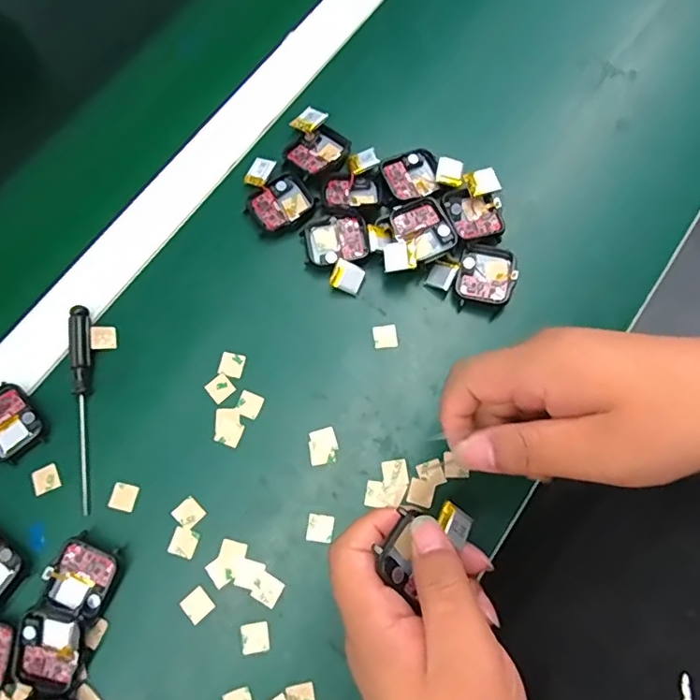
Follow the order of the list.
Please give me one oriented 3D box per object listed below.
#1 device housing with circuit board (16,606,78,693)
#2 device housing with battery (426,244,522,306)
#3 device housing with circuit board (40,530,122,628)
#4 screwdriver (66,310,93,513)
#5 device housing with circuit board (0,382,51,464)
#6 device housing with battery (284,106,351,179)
[{"bbox_3d":[-0.170,0.168,0.295,0.033,0.009,0.042,4,74,1],"label":"device housing with circuit board"},{"bbox_3d":[0.085,-0.053,0.362,0.053,0.017,0.043,24,75,6],"label":"device housing with battery"},{"bbox_3d":[-0.157,0.132,0.309,0.036,0.011,0.039,25,75,6],"label":"device housing with circuit board"},{"bbox_3d":[-0.171,0.035,0.337,0.012,0.014,0.131,-8,74,-3],"label":"screwdriver"},{"bbox_3d":[-0.217,0.046,0.336,0.038,0.007,0.045,-36,77,-10],"label":"device housing with circuit board"},{"bbox_3d":[-0.026,-0.152,0.388,0.044,0.010,0.052,-41,78,-11],"label":"device housing with battery"}]

